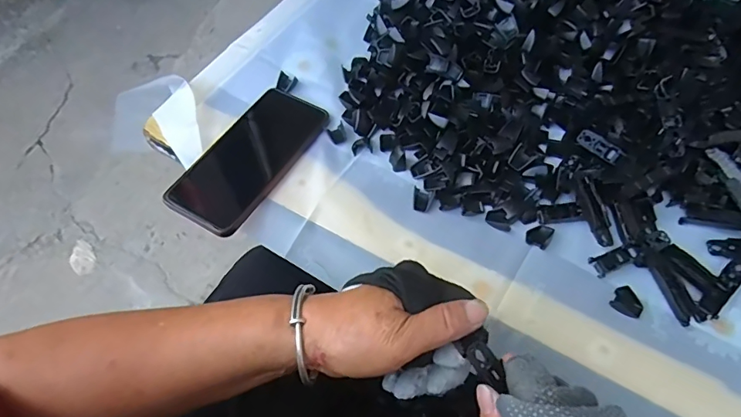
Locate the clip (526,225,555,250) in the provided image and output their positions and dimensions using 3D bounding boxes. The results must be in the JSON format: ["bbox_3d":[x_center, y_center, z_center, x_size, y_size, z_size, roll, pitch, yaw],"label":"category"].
[{"bbox_3d":[0.147,0.023,0.412,0.019,0.007,0.021,32,65,19],"label":"clip"}]

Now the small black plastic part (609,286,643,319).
[{"bbox_3d":[0.204,0.075,0.378,0.023,0.005,0.020,37,67,21],"label":"small black plastic part"}]

